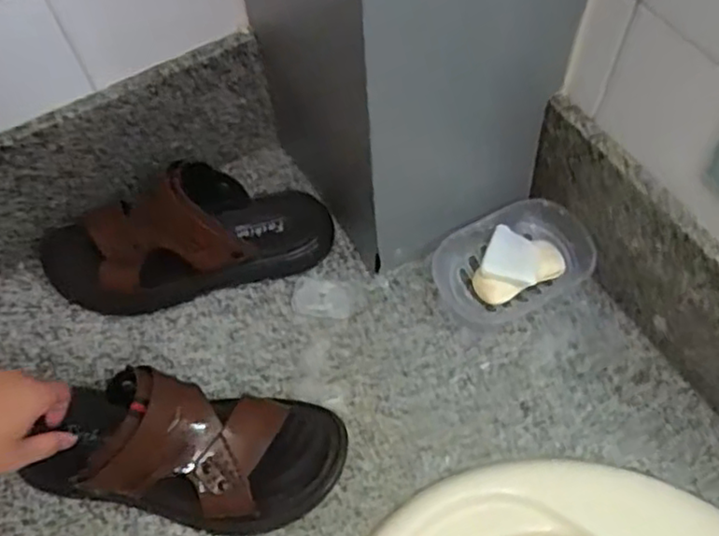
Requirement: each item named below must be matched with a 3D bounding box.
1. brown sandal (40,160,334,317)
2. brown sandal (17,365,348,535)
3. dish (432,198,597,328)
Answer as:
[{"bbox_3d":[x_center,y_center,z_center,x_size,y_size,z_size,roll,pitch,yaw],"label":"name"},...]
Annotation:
[{"bbox_3d":[-0.178,-0.041,0.665,0.292,0.097,0.116,-15,60,-6],"label":"brown sandal"},{"bbox_3d":[-0.149,0.147,0.544,0.265,0.107,0.106,5,60,1],"label":"brown sandal"},{"bbox_3d":[0.151,0.000,0.654,0.151,0.056,0.097,-26,61,-12],"label":"dish"}]

